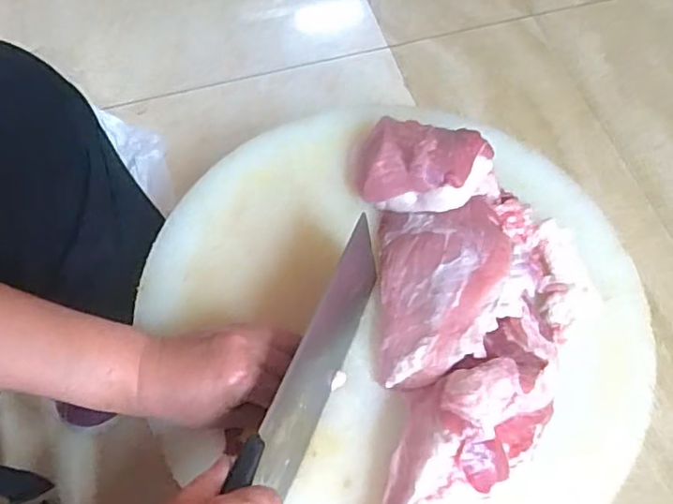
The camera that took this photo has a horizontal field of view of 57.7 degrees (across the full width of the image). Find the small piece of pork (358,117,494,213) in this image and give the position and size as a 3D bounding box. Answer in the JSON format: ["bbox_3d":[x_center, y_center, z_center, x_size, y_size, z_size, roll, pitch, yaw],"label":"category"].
[{"bbox_3d":[0.073,-0.075,0.517,0.115,0.041,0.085,21,65,10],"label":"small piece of pork"}]

